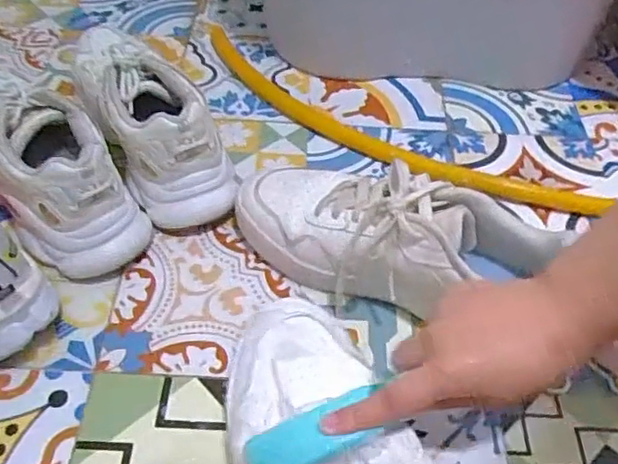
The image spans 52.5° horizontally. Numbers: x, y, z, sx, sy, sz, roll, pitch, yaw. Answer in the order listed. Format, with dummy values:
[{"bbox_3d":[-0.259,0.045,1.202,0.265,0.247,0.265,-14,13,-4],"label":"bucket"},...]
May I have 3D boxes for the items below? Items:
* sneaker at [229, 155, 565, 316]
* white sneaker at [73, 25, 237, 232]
[{"bbox_3d":[0.059,0.002,0.502,0.256,0.100,0.097,9,49,21],"label":"sneaker"},{"bbox_3d":[-0.160,-0.122,0.594,0.092,0.103,0.258,-27,56,-24],"label":"white sneaker"}]

